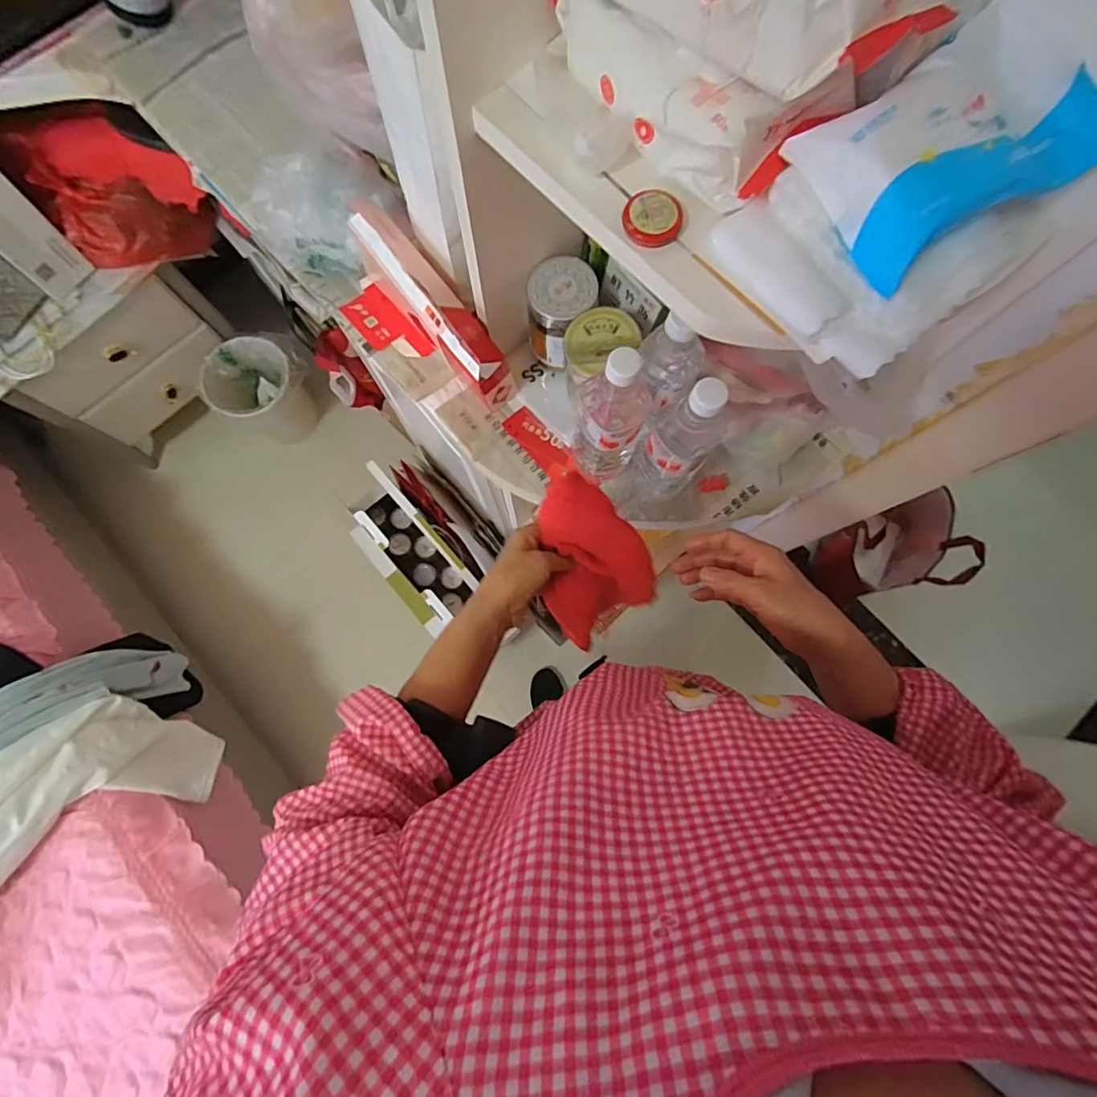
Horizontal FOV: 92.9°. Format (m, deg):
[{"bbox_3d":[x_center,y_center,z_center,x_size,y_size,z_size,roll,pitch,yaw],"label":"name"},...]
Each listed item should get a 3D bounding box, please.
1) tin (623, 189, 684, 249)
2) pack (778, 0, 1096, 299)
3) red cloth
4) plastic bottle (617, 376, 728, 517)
[{"bbox_3d":[0.071,-0.222,0.351,0.037,0.014,0.039,0,79,0],"label":"tin"},{"bbox_3d":[0.247,-0.243,0.311,0.160,0.038,0.105,-30,80,-6],"label":"pack"},{"bbox_3d":[0.035,0.005,0.500,0.105,0.050,0.156,-28,115,0],"label":"red cloth"},{"bbox_3d":[0.120,-0.090,0.545,0.064,0.233,0.076,37,81,7],"label":"plastic bottle"}]

